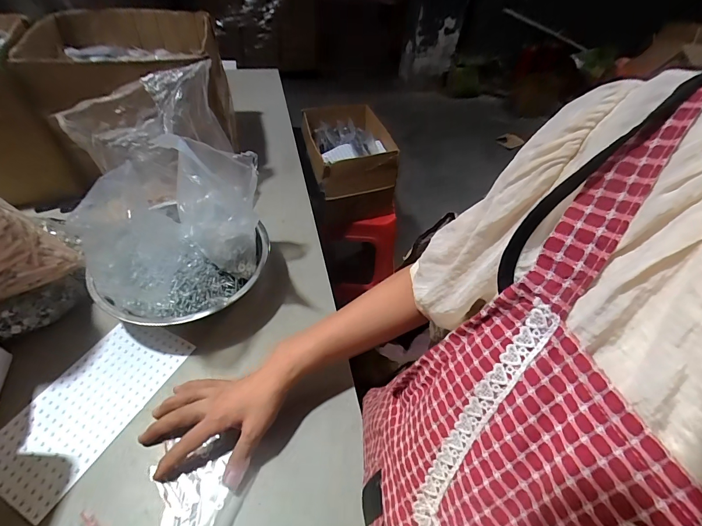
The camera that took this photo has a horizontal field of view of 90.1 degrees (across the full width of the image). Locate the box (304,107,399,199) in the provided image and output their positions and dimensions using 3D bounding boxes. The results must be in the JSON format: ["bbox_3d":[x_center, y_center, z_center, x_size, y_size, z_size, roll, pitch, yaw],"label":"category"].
[{"bbox_3d":[0.001,-0.391,1.185,0.283,0.122,0.370,-7,50,-12],"label":"box"}]

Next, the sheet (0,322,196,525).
[{"bbox_3d":[-0.329,0.174,0.449,0.124,0.006,0.229,22,50,13],"label":"sheet"}]

